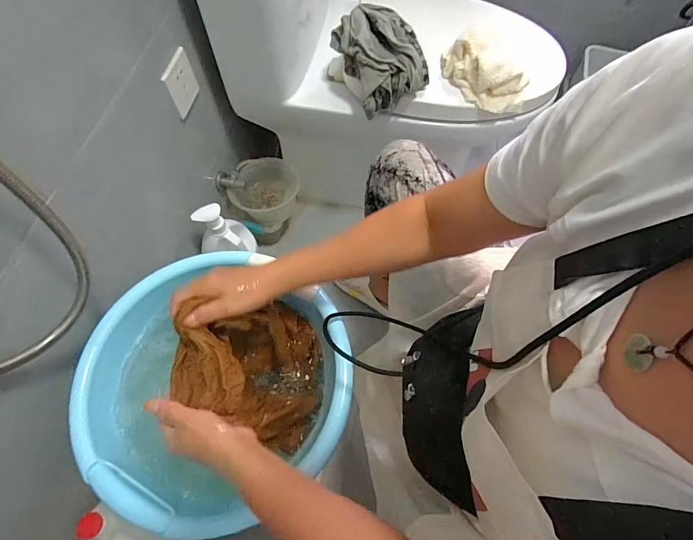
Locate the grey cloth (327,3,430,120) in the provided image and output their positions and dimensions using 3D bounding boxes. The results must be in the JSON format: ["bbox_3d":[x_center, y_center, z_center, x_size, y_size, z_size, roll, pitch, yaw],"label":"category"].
[{"bbox_3d":[0.056,-0.401,0.733,0.125,0.135,0.199,-26,68,-13],"label":"grey cloth"}]

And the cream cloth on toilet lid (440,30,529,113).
[{"bbox_3d":[0.261,-0.378,0.719,0.163,0.075,0.090,33,69,13],"label":"cream cloth on toilet lid"}]

